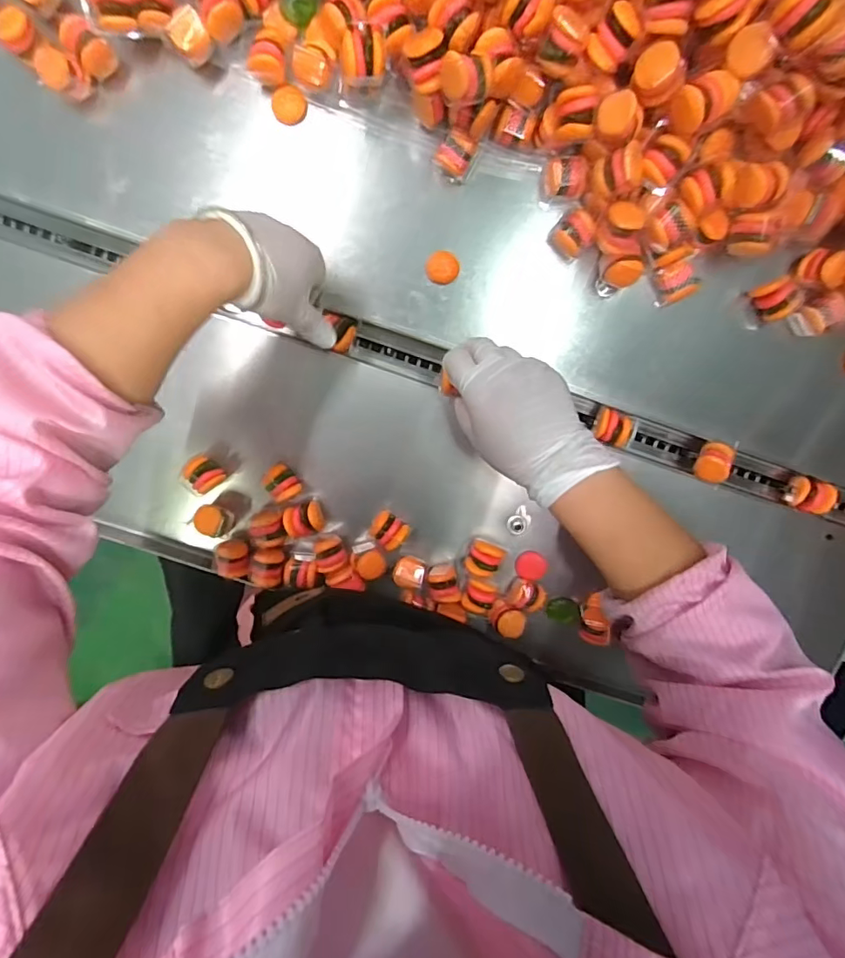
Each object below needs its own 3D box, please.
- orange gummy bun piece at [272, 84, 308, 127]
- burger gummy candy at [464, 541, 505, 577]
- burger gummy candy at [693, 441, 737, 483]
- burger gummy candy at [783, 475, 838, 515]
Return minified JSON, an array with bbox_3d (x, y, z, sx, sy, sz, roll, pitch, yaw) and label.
[{"bbox_3d":[-0.111,-0.313,0.420,0.028,0.009,0.028,1,121,1],"label":"orange gummy bun piece"},{"bbox_3d":[0.059,0.074,0.476,0.029,0.030,0.031,18,99,1],"label":"burger gummy candy"},{"bbox_3d":[0.267,-0.015,0.459,0.026,0.024,0.036,6,99,3],"label":"burger gummy candy"},{"bbox_3d":[0.373,0.015,0.483,0.032,0.033,0.031,16,99,2],"label":"burger gummy candy"}]

